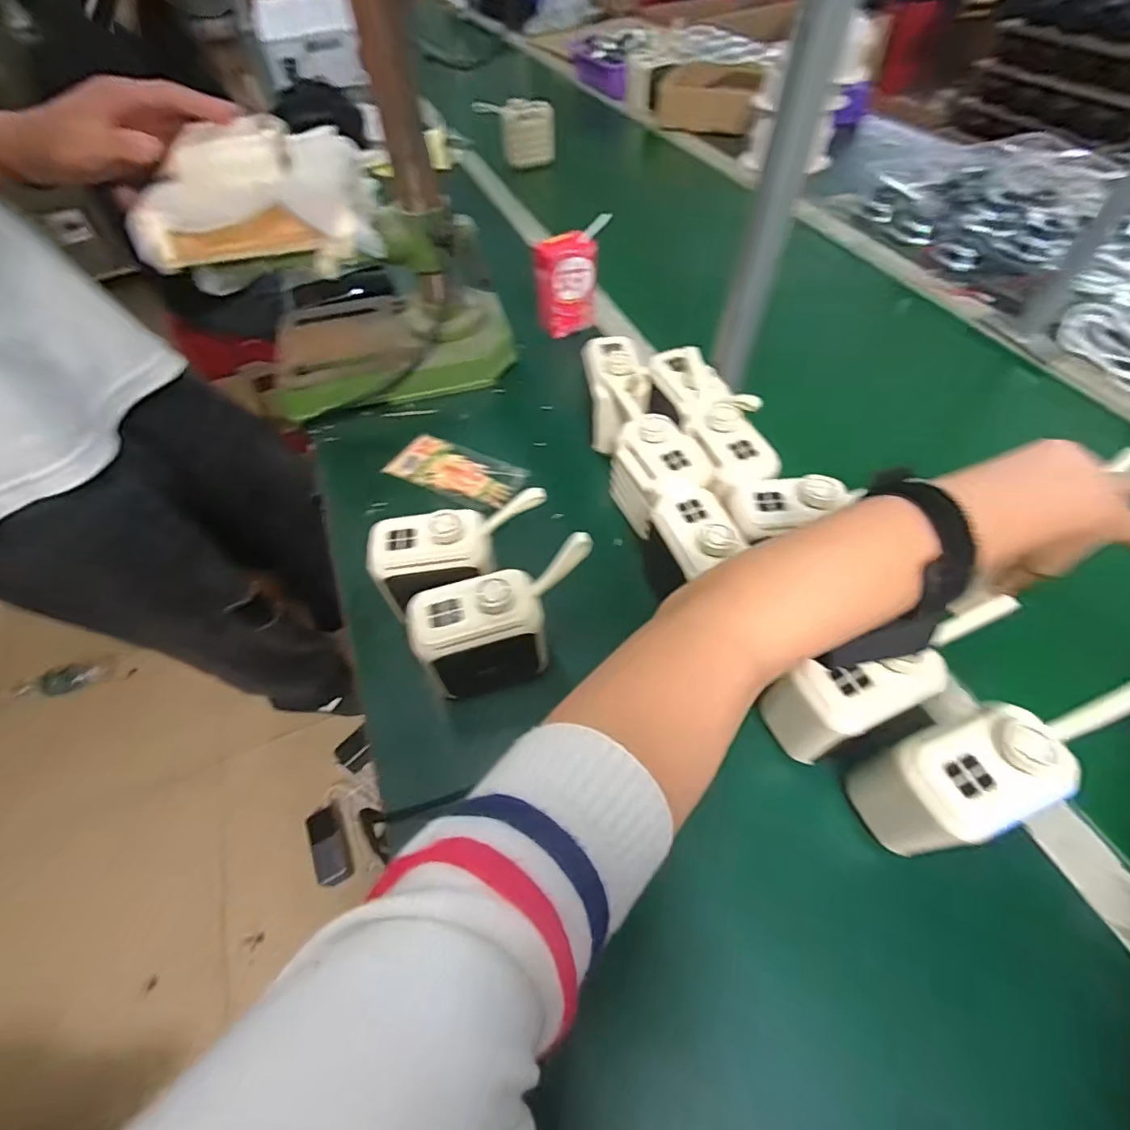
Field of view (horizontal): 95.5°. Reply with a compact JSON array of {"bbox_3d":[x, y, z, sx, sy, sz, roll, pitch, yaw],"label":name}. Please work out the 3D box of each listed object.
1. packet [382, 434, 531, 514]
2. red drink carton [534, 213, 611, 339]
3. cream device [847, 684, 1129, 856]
[{"bbox_3d":[-0.115,-0.099,0.541,0.140,0.004,0.069,23,58,17],"label":"packet"},{"bbox_3d":[0.007,-0.357,0.647,0.089,0.123,0.029,-16,56,-10],"label":"red drink carton"},{"bbox_3d":[0.254,0.128,0.311,0.142,0.105,0.060,-14,56,-8],"label":"cream device"}]

